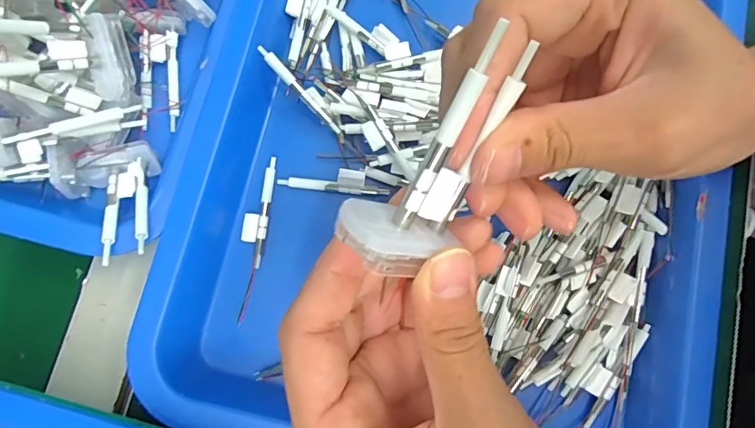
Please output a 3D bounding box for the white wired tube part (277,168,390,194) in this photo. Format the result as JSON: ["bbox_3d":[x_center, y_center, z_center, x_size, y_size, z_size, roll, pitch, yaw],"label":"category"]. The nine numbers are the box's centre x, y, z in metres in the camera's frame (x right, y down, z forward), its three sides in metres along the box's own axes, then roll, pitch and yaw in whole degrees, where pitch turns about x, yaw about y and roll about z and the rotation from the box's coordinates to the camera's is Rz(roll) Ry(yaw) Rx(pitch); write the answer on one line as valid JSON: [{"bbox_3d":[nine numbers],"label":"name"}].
[{"bbox_3d":[-0.023,-0.018,0.266,0.058,0.007,0.011,6,78,0],"label":"white wired tube part"}]

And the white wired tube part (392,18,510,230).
[{"bbox_3d":[0.017,-0.020,0.124,0.005,0.004,0.055,29,114,5],"label":"white wired tube part"}]

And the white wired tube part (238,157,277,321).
[{"bbox_3d":[-0.065,0.012,0.262,0.013,0.004,0.087,9,78,1],"label":"white wired tube part"}]

